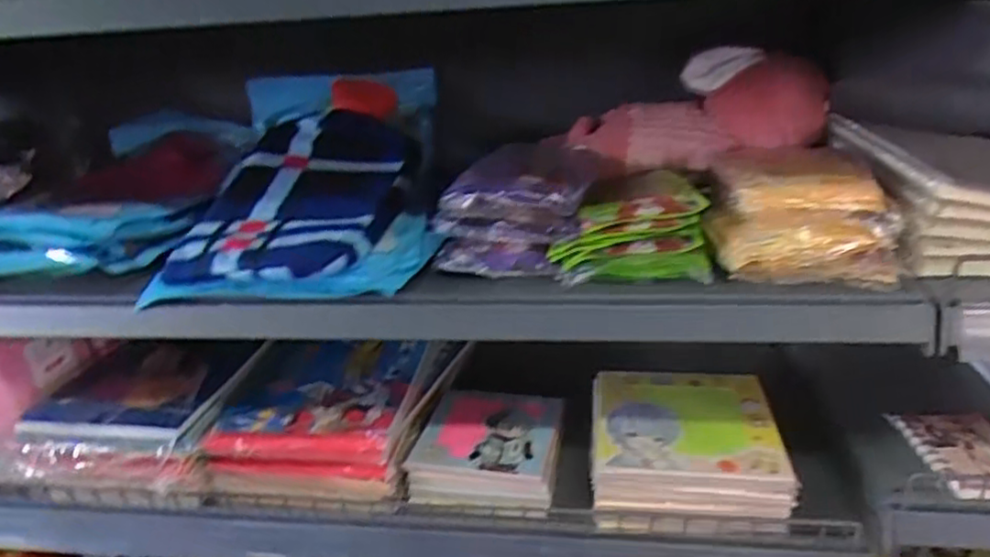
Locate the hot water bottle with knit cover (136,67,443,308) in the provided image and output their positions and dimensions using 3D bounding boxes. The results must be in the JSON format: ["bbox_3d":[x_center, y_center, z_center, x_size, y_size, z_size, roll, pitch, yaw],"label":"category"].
[{"bbox_3d":[-0.177,-0.109,0.661,0.234,0.064,0.344,0,45,2],"label":"hot water bottle with knit cover"}]

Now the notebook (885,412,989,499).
[{"bbox_3d":[0.439,0.159,0.611,0.086,0.022,0.121,-3,22,0],"label":"notebook"}]

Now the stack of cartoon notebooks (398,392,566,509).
[{"bbox_3d":[-0.007,0.177,0.709,0.146,0.037,0.146,1,25,10],"label":"stack of cartoon notebooks"}]

